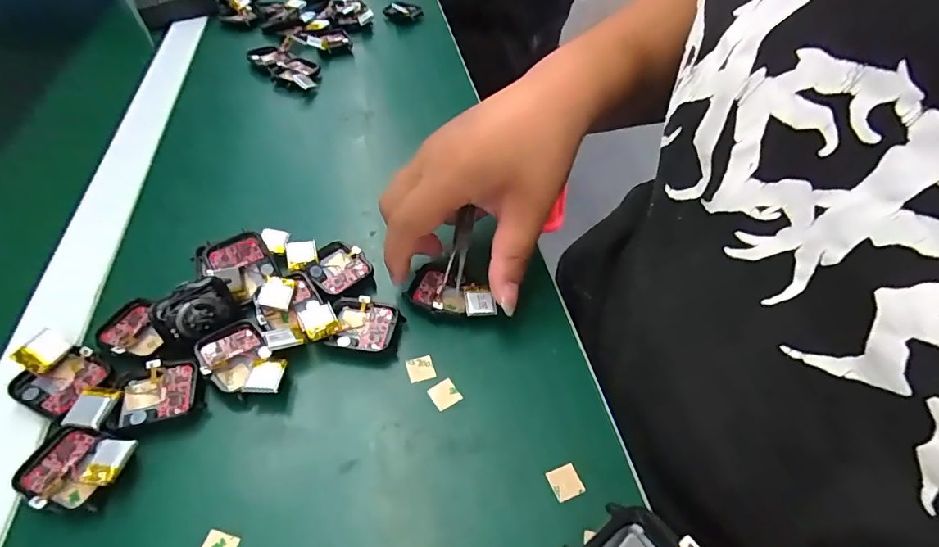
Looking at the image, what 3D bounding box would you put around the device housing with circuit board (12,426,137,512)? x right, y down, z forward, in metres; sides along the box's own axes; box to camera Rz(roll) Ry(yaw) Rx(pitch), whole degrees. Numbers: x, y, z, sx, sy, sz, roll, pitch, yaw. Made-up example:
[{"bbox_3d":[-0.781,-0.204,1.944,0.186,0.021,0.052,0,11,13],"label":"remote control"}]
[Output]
[{"bbox_3d":[-0.189,0.093,0.234,0.050,0.015,0.036,13,48,8],"label":"device housing with circuit board"}]

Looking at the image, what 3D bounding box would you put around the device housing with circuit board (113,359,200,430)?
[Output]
[{"bbox_3d":[-0.168,0.064,0.265,0.039,0.007,0.037,-14,50,-16],"label":"device housing with circuit board"}]

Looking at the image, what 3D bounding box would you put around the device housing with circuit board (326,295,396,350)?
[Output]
[{"bbox_3d":[-0.066,0.031,0.300,0.039,0.010,0.035,11,48,6],"label":"device housing with circuit board"}]

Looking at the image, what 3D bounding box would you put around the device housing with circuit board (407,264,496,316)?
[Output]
[{"bbox_3d":[-0.010,0.013,0.317,0.059,0.015,0.037,20,50,14],"label":"device housing with circuit board"}]

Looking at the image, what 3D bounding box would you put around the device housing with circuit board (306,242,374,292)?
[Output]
[{"bbox_3d":[-0.089,-0.007,0.330,0.037,0.007,0.041,-24,54,-24],"label":"device housing with circuit board"}]

